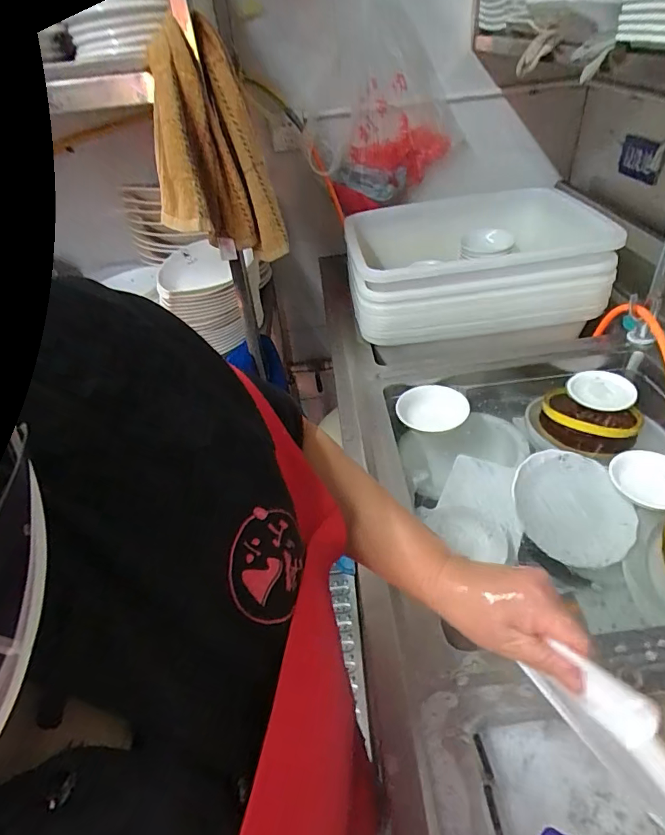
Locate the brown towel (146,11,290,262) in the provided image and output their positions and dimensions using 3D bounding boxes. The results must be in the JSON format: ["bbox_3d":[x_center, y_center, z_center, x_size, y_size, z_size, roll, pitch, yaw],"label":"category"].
[{"bbox_3d":[-0.202,-0.415,0.753,0.125,0.318,0.168,30,53,35],"label":"brown towel"}]

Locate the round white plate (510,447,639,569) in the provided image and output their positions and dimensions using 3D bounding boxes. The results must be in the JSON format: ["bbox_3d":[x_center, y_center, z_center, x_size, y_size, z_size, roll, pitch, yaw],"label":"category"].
[{"bbox_3d":[0.359,0.133,0.703,0.157,0.030,0.185,-9,41,-3],"label":"round white plate"}]

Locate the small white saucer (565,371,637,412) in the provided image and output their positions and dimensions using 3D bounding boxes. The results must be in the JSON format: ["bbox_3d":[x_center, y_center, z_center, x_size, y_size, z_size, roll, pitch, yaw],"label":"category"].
[{"bbox_3d":[0.506,-0.053,0.882,0.111,0.019,0.103,-4,41,3],"label":"small white saucer"}]

